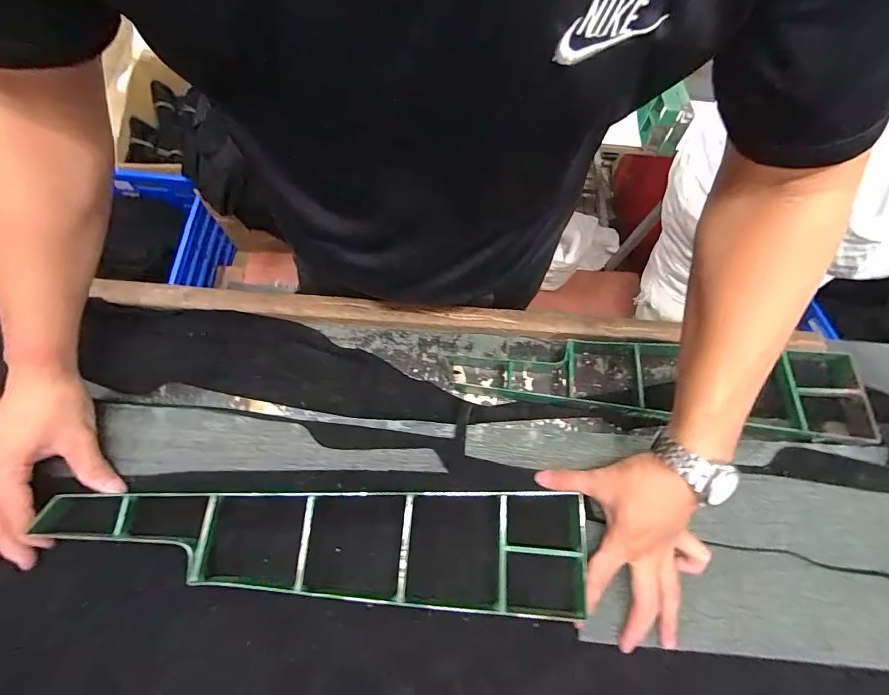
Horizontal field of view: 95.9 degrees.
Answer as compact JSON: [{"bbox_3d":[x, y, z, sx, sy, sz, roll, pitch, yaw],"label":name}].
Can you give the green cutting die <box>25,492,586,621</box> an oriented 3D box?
[{"bbox_3d":[-0.103,0.173,0.366,0.432,0.043,0.100,5,67,-2],"label":"green cutting die"}]

